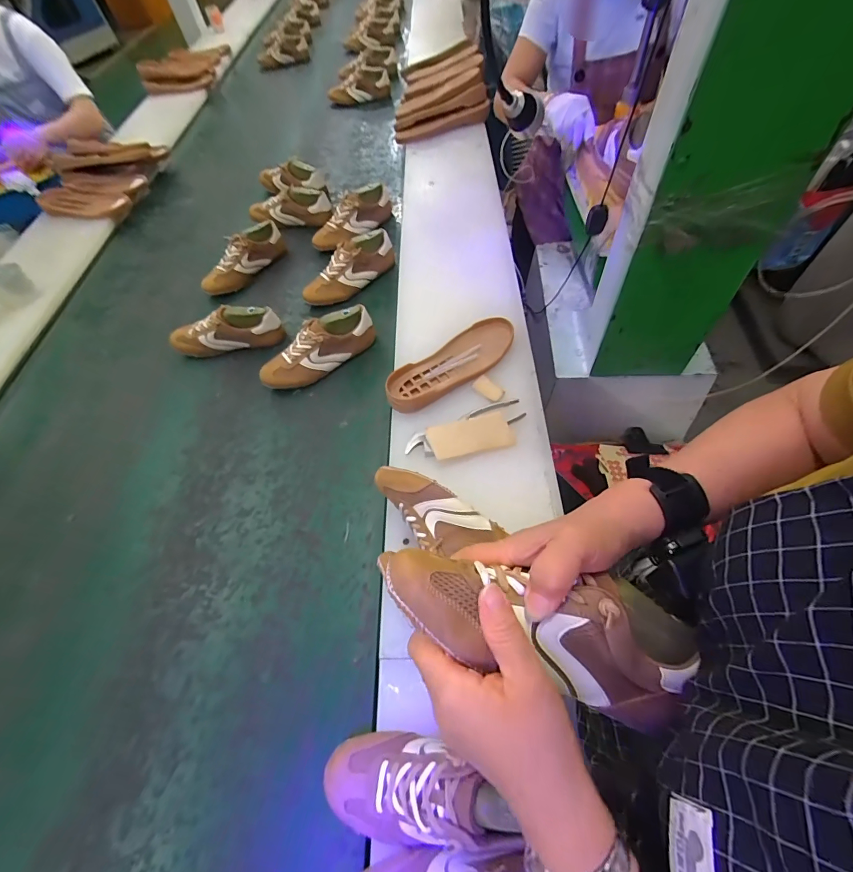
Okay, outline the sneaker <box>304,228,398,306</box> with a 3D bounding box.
[{"bbox_3d":[-0.174,-0.375,0.895,0.240,0.091,0.078,-40,64,-7],"label":"sneaker"}]

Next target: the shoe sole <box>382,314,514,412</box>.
[{"bbox_3d":[0.044,-0.126,0.678,0.256,0.024,0.085,-36,58,-18],"label":"shoe sole"}]

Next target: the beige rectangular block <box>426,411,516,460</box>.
[{"bbox_3d":[0.067,0.001,0.604,0.123,0.015,0.057,-15,83,-6],"label":"beige rectangular block"}]

